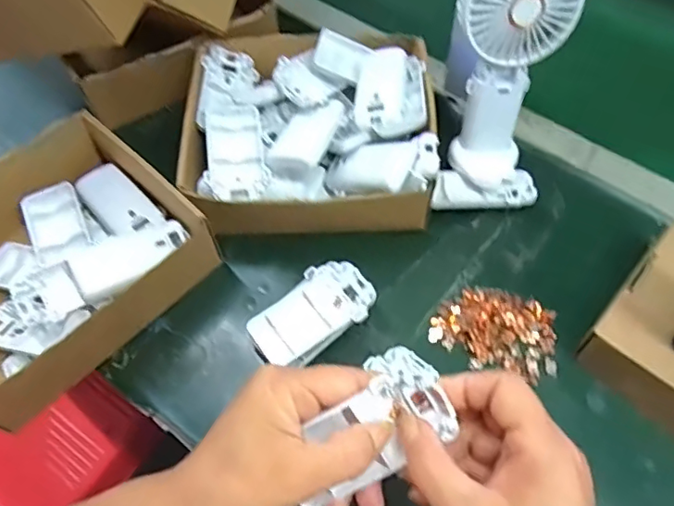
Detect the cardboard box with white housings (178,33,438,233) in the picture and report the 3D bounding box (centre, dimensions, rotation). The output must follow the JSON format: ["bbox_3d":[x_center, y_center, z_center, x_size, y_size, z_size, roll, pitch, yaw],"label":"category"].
[{"bbox_3d":[-0.022,-0.111,0.505,0.208,0.085,0.201,-3,60,2],"label":"cardboard box with white housings"}]

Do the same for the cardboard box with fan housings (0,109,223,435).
[{"bbox_3d":[-0.233,0.011,0.453,0.178,0.073,0.223,40,70,23],"label":"cardboard box with fan housings"}]

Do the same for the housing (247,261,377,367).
[{"bbox_3d":[-0.018,0.053,0.438,0.098,0.041,0.062,-42,65,-18],"label":"housing"}]

